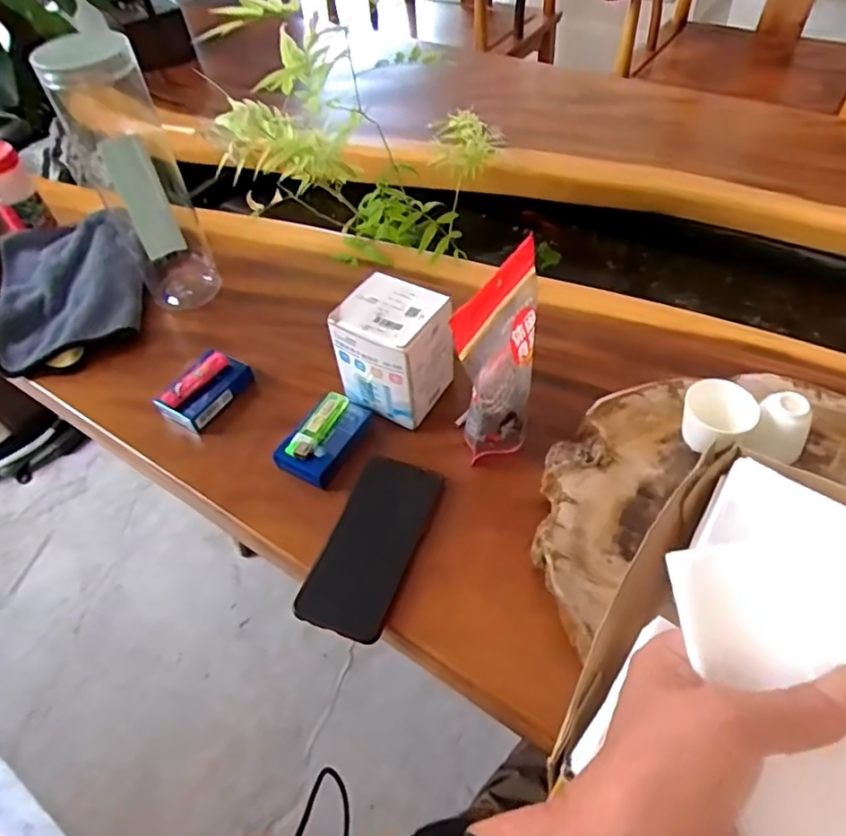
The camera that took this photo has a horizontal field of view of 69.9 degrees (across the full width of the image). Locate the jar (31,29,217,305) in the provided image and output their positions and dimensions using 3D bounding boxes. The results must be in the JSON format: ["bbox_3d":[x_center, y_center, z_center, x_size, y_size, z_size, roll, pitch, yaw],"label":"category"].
[{"bbox_3d":[-0.314,-0.254,0.687,0.087,0.277,0.101,-21,53,-11],"label":"jar"}]

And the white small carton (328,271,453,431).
[{"bbox_3d":[-0.024,-0.064,0.597,0.094,0.114,0.098,25,58,23],"label":"white small carton"}]

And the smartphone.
[{"bbox_3d":[-0.042,0.105,0.519,0.074,0.015,0.159,15,55,17],"label":"smartphone"}]

